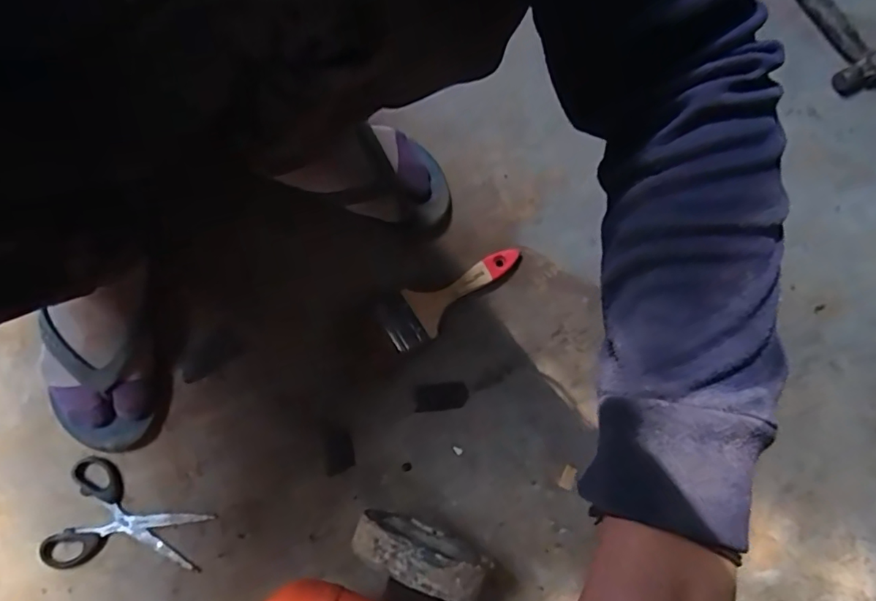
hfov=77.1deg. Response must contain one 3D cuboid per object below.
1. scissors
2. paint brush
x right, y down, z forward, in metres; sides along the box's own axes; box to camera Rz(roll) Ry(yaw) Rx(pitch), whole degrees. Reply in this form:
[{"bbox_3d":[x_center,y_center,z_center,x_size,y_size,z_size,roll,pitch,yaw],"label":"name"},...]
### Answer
[{"bbox_3d":[-0.284,0.208,0.506,0.137,0.007,0.094,13,75,3],"label":"scissors"},{"bbox_3d":[0.016,-0.004,0.560,0.158,0.020,0.054,-26,77,-7],"label":"paint brush"}]

